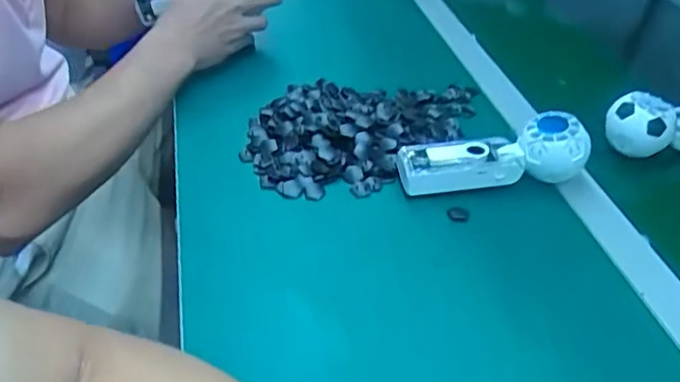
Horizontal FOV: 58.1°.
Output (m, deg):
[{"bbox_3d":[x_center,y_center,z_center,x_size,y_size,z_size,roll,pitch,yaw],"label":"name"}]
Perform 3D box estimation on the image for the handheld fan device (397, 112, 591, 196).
[{"bbox_3d":[0.142,-0.031,0.572,0.174,0.051,0.050,-10,40,3],"label":"handheld fan device"}]

